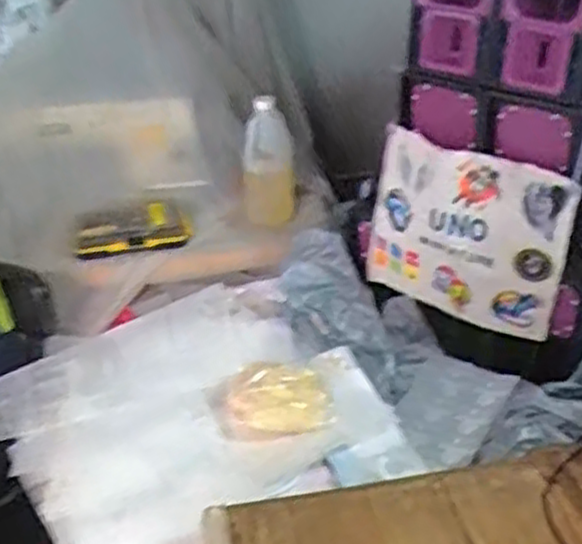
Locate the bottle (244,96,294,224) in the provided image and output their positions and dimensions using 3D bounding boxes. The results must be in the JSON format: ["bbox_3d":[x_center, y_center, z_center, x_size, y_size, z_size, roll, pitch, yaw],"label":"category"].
[{"bbox_3d":[-0.041,-0.192,1.362,0.088,0.236,0.078,-1,33,-2],"label":"bottle"}]

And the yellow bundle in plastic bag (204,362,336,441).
[{"bbox_3d":[-0.027,0.181,1.105,0.164,0.037,0.138,-11,35,-16],"label":"yellow bundle in plastic bag"}]

